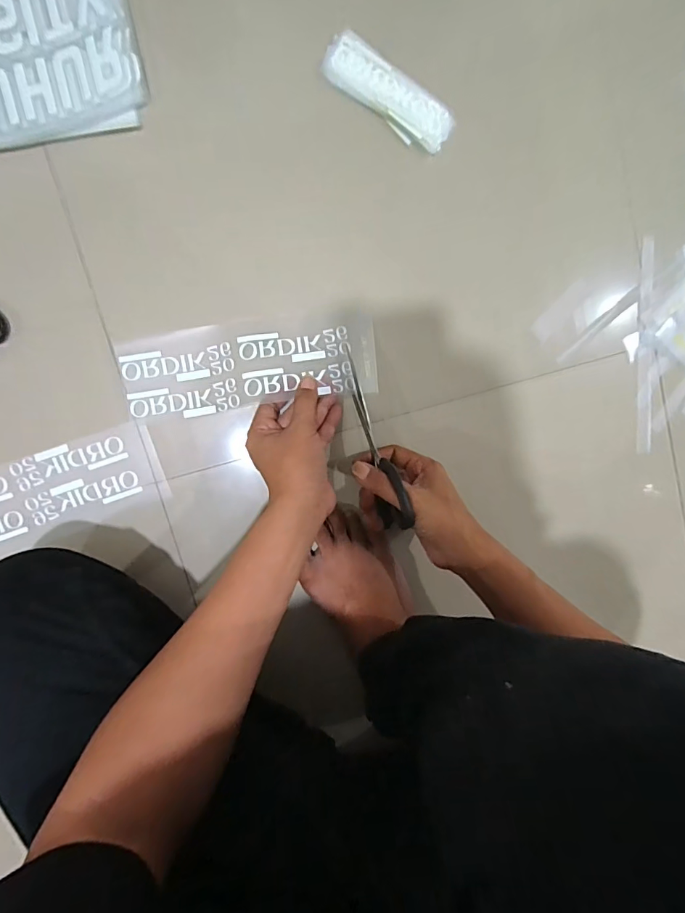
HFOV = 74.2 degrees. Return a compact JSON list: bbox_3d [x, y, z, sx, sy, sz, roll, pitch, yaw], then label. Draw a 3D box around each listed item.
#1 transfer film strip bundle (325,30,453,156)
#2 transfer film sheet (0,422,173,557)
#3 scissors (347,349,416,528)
[{"bbox_3d":[0.048,-0.372,0.467,0.142,0.014,0.049,29,93,-9],"label":"transfer film strip bundle"},{"bbox_3d":[-0.314,0.039,0.484,0.235,0.009,0.097,-17,98,-4],"label":"transfer film sheet"},{"bbox_3d":[0.032,-0.014,0.476,0.017,0.067,0.188,-16,76,-4],"label":"scissors"}]

